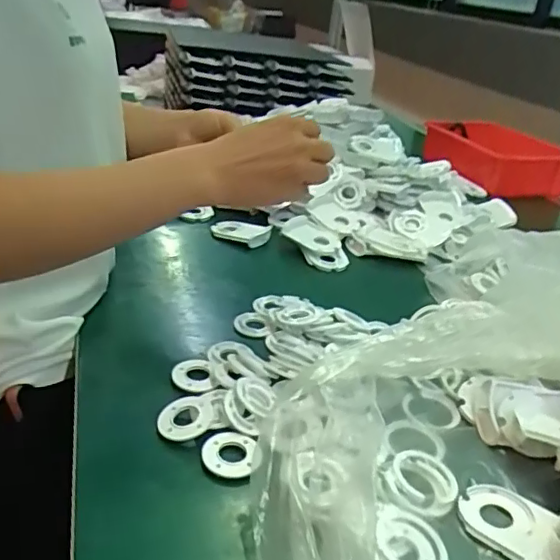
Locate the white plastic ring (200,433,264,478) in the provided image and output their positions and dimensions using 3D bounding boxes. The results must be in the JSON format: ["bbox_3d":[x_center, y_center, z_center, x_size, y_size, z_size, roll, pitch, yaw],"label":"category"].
[{"bbox_3d":[-0.036,0.130,0.436,0.043,0.006,0.041,5,26,-3],"label":"white plastic ring"}]

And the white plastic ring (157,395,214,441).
[{"bbox_3d":[-0.074,0.107,0.457,0.041,0.010,0.040,5,26,-3],"label":"white plastic ring"}]

